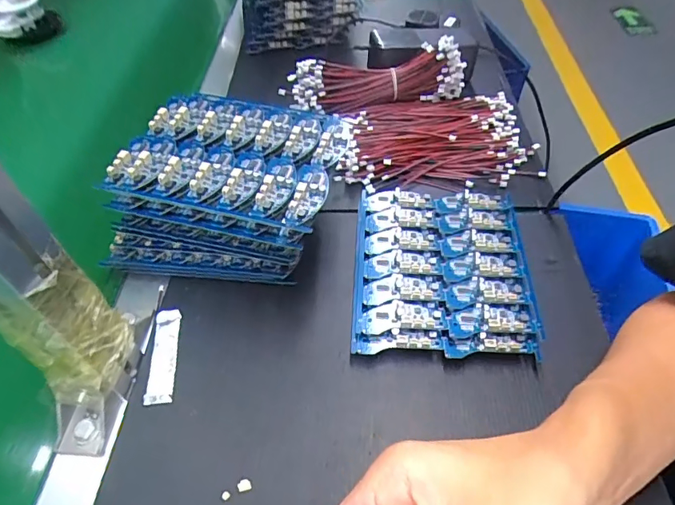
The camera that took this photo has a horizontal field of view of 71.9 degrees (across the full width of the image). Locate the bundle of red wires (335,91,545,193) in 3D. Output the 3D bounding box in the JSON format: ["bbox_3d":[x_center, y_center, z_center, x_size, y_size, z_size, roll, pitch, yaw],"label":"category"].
[{"bbox_3d":[0.107,-0.130,0.515,0.200,0.027,0.146,-1,50,1],"label":"bundle of red wires"}]

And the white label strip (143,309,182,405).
[{"bbox_3d":[-0.135,0.079,0.361,0.020,0.005,0.078,-10,49,0],"label":"white label strip"}]

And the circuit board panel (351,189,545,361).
[{"bbox_3d":[0.087,0.010,0.402,0.141,0.024,0.165,2,50,3],"label":"circuit board panel"}]

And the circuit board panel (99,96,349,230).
[{"bbox_3d":[-0.089,-0.084,0.385,0.178,0.022,0.132,11,51,11],"label":"circuit board panel"}]

